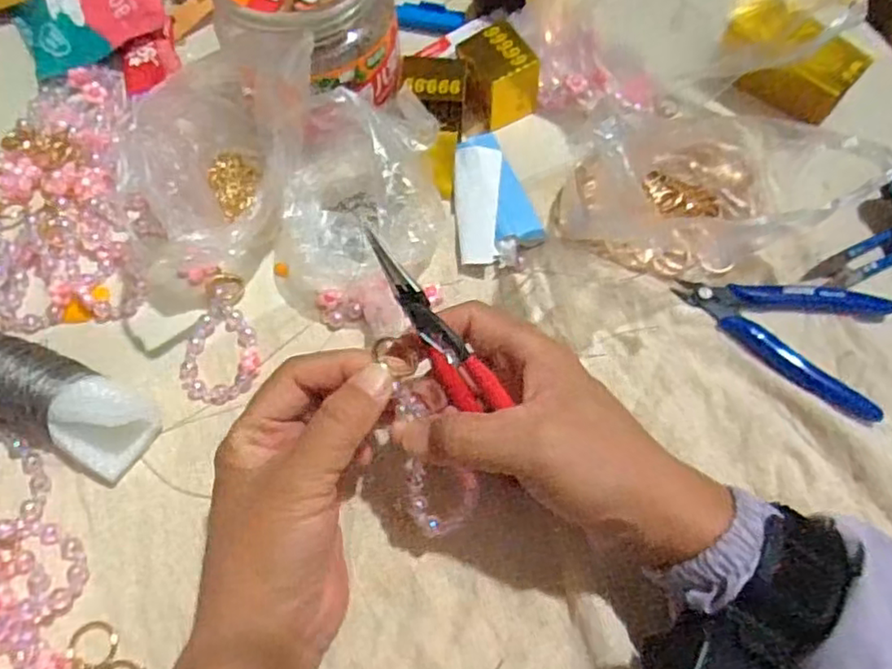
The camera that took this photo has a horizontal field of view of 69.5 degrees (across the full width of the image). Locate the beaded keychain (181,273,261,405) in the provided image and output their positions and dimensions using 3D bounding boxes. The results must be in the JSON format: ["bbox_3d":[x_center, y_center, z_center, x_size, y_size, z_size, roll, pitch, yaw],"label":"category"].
[{"bbox_3d":[-0.135,0.001,0.372,0.045,0.008,0.082,-19,67,-7],"label":"beaded keychain"}]

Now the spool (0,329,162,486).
[{"bbox_3d":[-0.245,0.025,0.347,0.183,0.039,0.054,20,68,10],"label":"spool"}]

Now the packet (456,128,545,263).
[{"bbox_3d":[0.031,-0.090,0.405,0.049,0.013,0.102,-5,66,-1],"label":"packet"}]

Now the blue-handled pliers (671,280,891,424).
[{"bbox_3d":[0.191,-0.007,0.365,0.113,0.009,0.077,23,69,11],"label":"blue-handled pliers"}]

